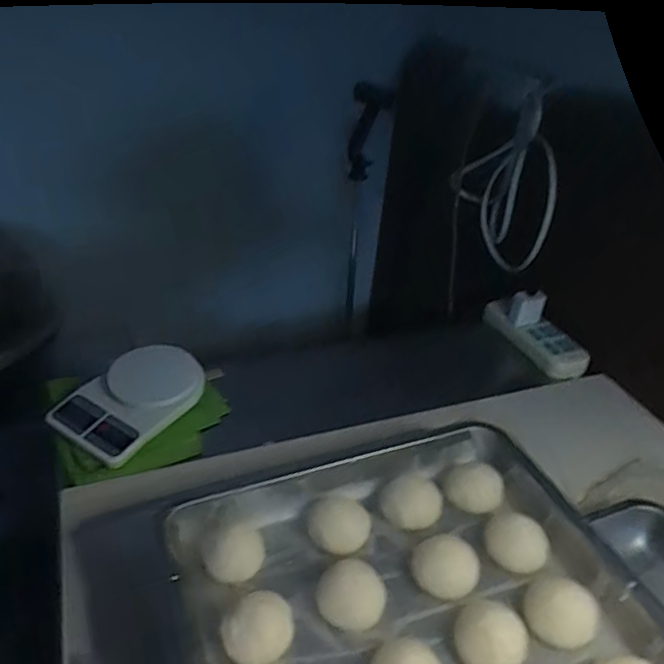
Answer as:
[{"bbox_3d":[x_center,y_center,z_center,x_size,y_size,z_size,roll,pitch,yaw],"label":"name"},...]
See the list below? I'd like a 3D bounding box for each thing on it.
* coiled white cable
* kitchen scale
[{"bbox_3d":[0.297,-0.253,1.069,0.113,0.294,0.197,-1,36,-3],"label":"coiled white cable"},{"bbox_3d":[-0.269,0.085,0.833,0.134,0.040,0.195,21,40,25],"label":"kitchen scale"}]

